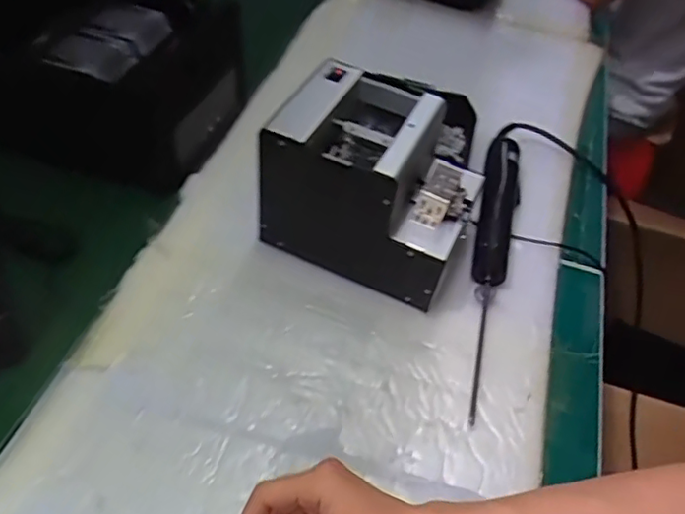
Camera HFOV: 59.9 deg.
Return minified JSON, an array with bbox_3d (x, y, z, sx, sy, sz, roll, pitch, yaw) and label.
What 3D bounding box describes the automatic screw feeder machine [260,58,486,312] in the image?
[{"bbox_3d":[0.021,-0.070,0.556,0.201,0.145,0.133,19,49,11],"label":"automatic screw feeder machine"}]

